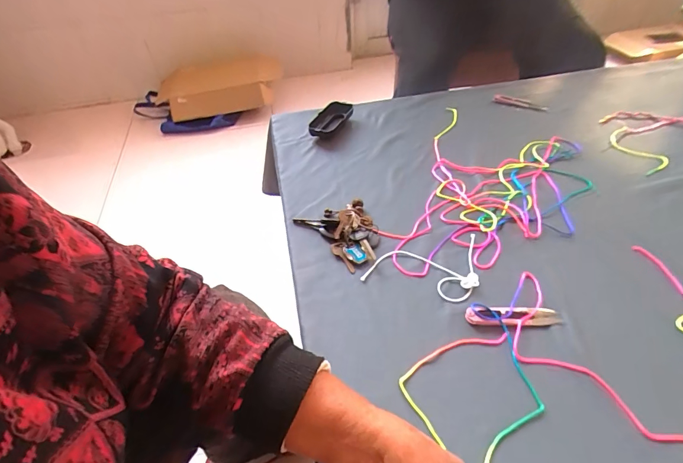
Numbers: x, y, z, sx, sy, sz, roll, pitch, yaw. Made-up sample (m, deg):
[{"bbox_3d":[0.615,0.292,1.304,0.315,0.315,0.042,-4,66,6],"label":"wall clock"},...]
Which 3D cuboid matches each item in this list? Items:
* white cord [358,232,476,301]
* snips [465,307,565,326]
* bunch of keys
[{"bbox_3d":[0.105,0.035,0.498,0.137,0.007,0.109,11,47,13],"label":"white cord"},{"bbox_3d":[0.190,0.094,0.430,0.101,0.007,0.023,-1,45,2],"label":"snips"},{"bbox_3d":[0.008,-0.004,0.539,0.083,0.021,0.126,-30,51,-24],"label":"bunch of keys"}]

